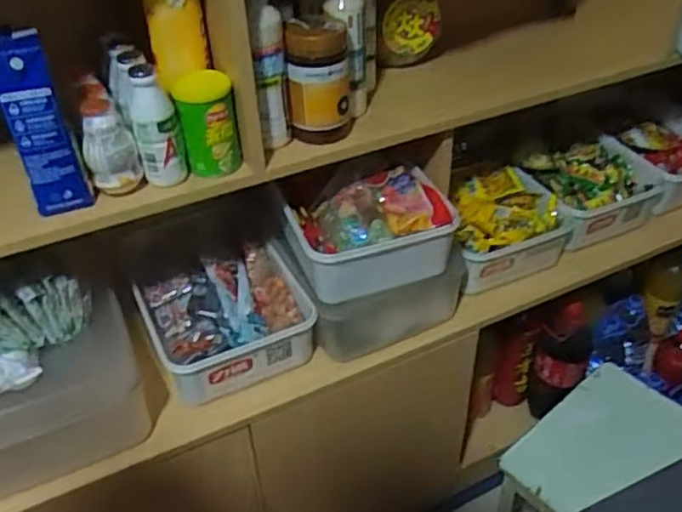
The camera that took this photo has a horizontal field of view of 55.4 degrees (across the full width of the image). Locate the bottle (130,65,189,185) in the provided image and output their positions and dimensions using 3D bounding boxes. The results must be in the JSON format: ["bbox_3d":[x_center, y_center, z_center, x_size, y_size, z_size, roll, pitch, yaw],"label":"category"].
[{"bbox_3d":[-0.216,-0.150,0.759,0.054,0.138,0.045,-12,40,-12],"label":"bottle"}]

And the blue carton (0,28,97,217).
[{"bbox_3d":[-0.335,-0.144,0.715,0.063,0.188,0.068,-23,43,-23],"label":"blue carton"}]

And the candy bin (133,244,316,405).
[{"bbox_3d":[-0.176,0.094,0.984,0.225,0.097,0.214,-19,42,-19],"label":"candy bin"}]

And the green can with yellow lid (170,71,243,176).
[{"bbox_3d":[-0.160,-0.160,0.790,0.067,0.105,0.065,-10,40,-9],"label":"green can with yellow lid"}]

